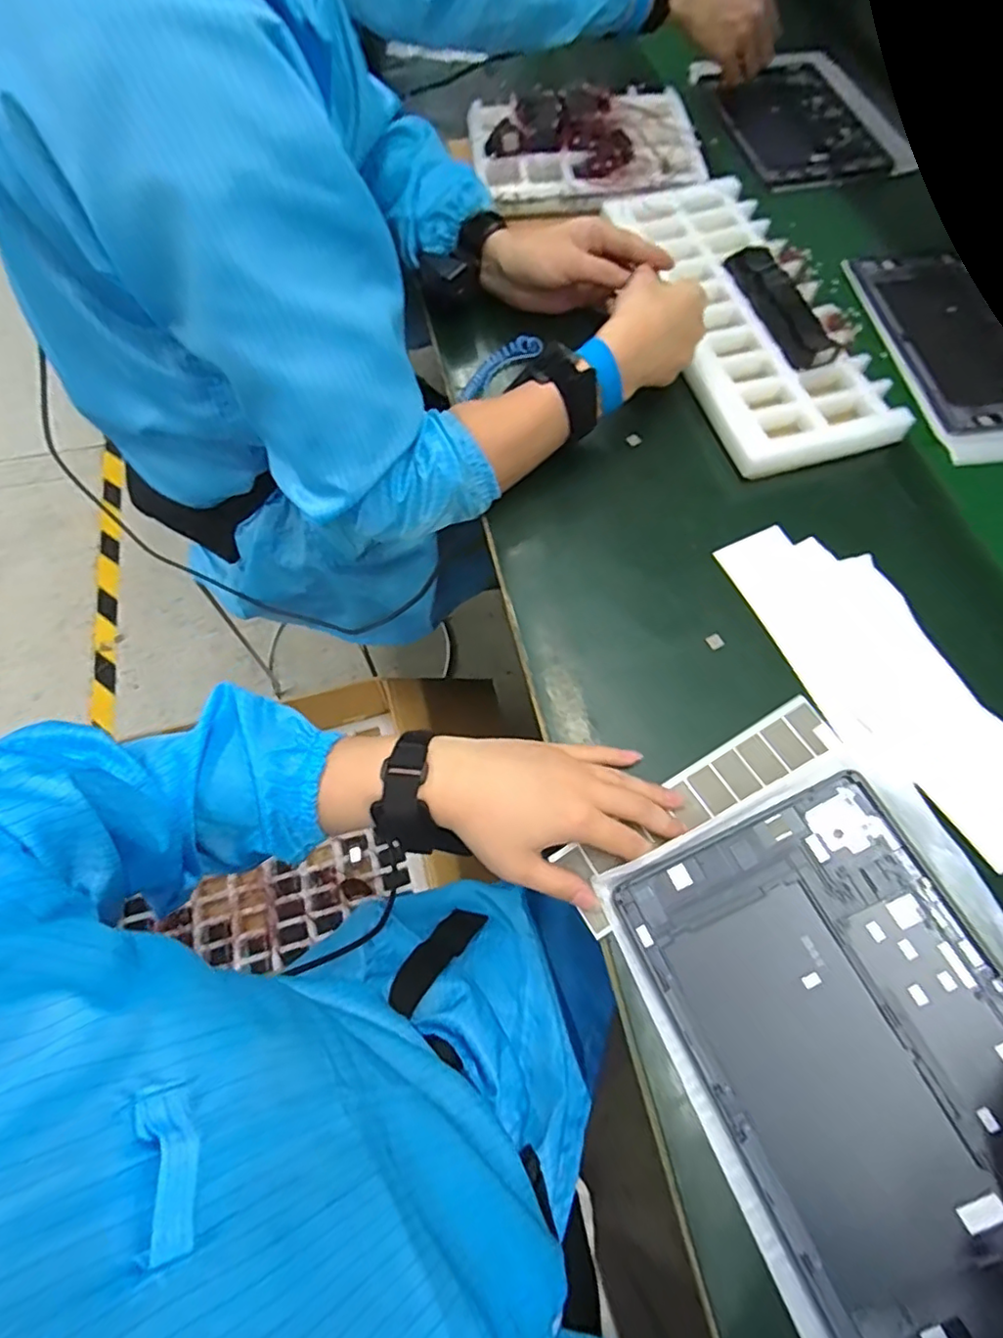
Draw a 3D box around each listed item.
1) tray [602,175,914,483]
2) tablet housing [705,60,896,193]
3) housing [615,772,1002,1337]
[{"bbox_3d":[0.226,-0.346,0.589,0.166,0.039,0.372,-13,66,-7],"label":"tray"},{"bbox_3d":[0.381,-0.704,0.776,0.183,0.011,0.282,-9,65,-5],"label":"tablet housing"},{"bbox_3d":[0.196,0.205,0.326,0.164,0.009,0.253,-29,68,5],"label":"housing"}]

